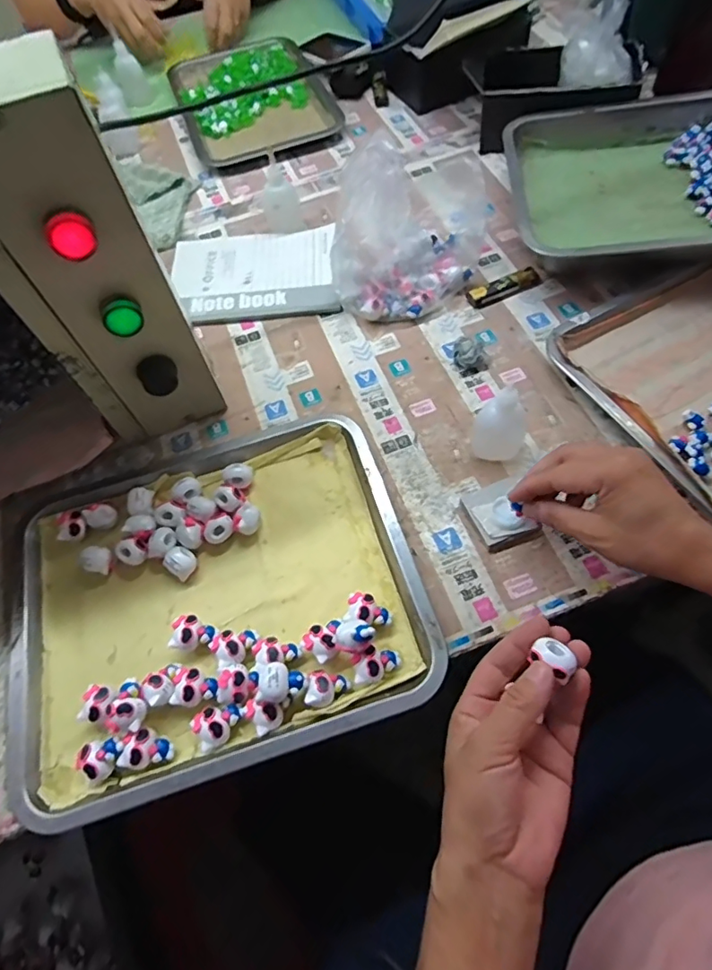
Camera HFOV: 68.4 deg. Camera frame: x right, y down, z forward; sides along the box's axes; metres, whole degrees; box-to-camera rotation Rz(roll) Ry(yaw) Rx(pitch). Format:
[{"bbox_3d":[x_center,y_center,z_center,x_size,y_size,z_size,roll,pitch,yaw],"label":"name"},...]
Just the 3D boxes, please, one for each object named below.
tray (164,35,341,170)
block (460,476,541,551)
[{"bbox_3d":[-0.159,-0.585,0.779,0.206,0.029,0.272,-20,62,-5],"label":"tray"},{"bbox_3d":[0.120,0.023,0.432,0.050,0.023,0.051,-22,62,-6],"label":"block"}]

